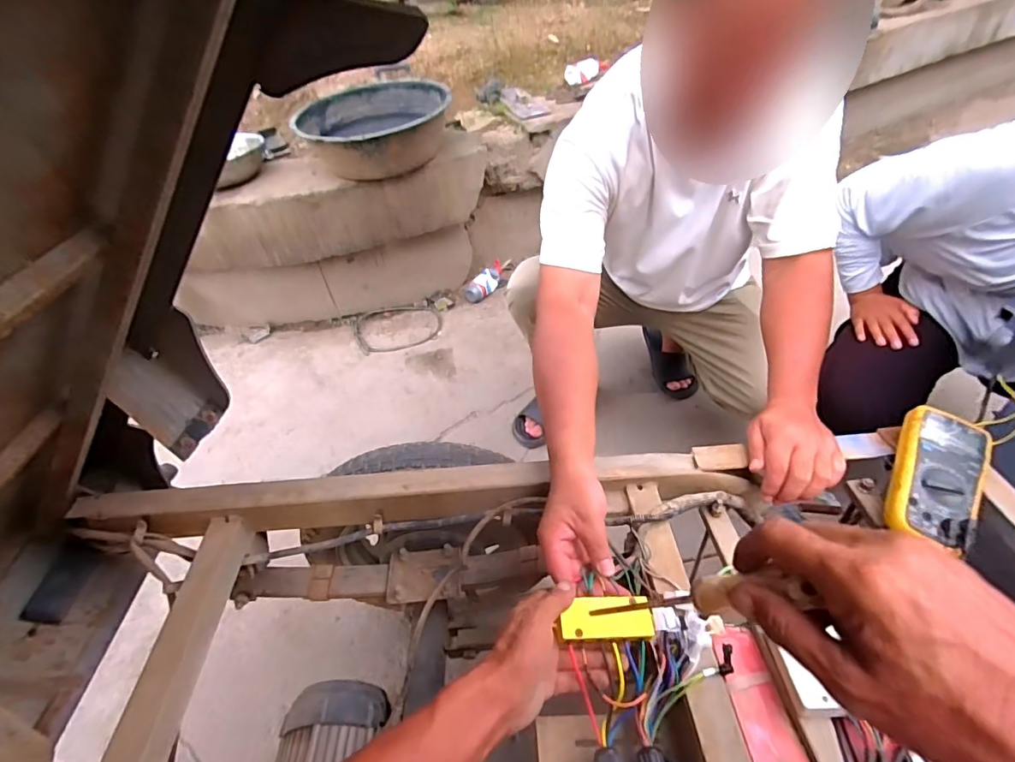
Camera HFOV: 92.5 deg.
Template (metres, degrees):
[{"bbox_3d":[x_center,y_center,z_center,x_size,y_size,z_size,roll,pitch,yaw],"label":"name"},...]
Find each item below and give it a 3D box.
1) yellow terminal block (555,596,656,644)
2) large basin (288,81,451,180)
[{"bbox_3d":[0.099,0.234,0.479,0.092,0.020,0.039,1,63,-10],"label":"yellow terminal block"},{"bbox_3d":[-0.384,-0.749,1.462,0.420,0.164,0.394,-3,45,3],"label":"large basin"}]

